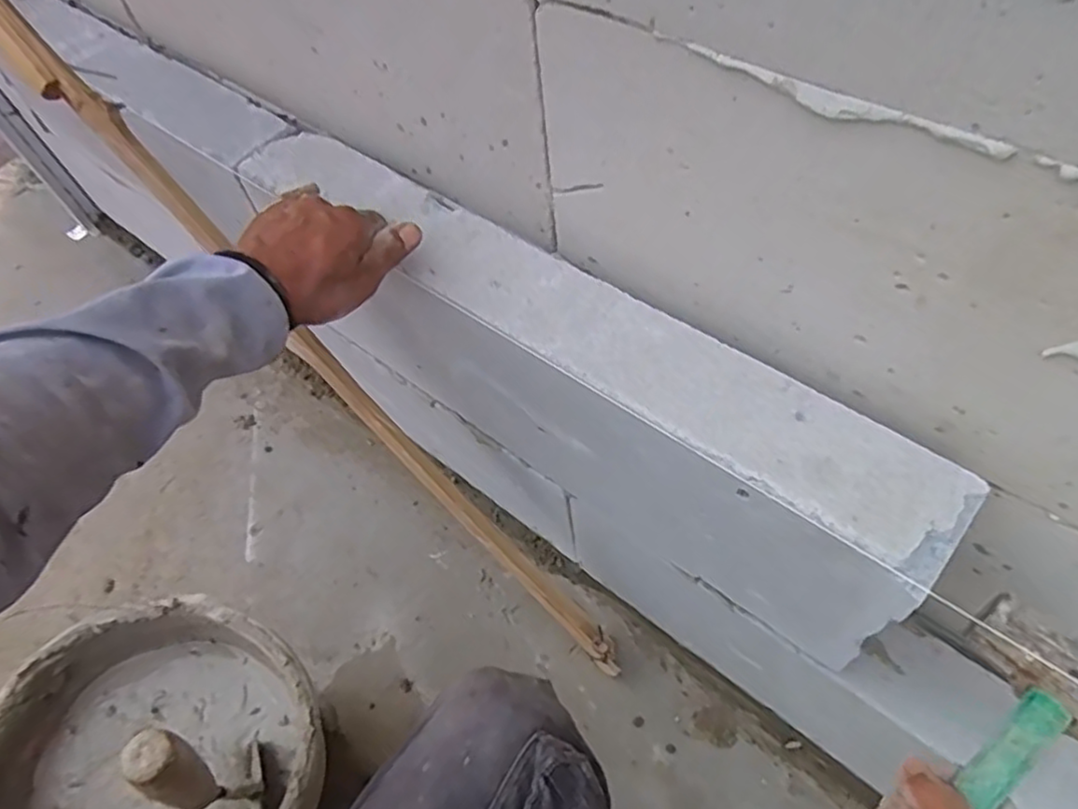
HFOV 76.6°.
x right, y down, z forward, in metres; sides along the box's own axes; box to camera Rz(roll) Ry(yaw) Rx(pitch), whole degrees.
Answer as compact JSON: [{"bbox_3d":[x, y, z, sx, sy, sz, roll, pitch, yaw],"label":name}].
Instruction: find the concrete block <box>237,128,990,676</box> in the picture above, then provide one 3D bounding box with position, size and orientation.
[{"bbox_3d":[0.007,-0.024,0.549,0.578,0.197,0.086,34,65,27],"label":"concrete block"}]

